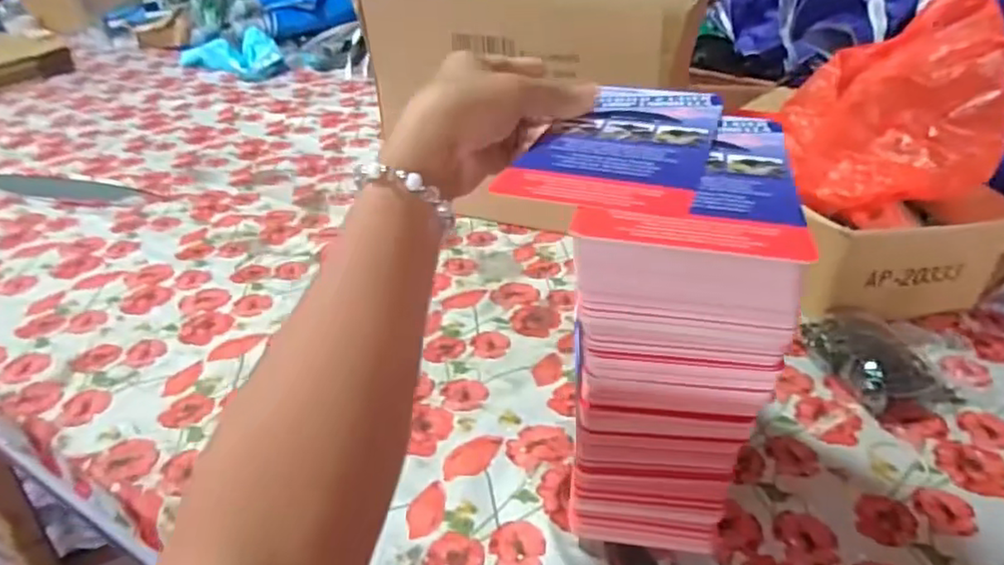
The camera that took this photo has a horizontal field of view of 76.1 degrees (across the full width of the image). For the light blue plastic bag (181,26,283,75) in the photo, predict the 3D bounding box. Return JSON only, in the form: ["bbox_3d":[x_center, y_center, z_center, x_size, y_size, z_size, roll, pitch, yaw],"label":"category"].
[{"bbox_3d":[-0.609,-0.526,1.458,0.257,0.071,0.138,24,39,34],"label":"light blue plastic bag"}]

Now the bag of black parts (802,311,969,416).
[{"bbox_3d":[0.317,0.057,0.546,0.086,0.034,0.109,-7,33,-9],"label":"bag of black parts"}]

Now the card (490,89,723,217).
[{"bbox_3d":[0.064,-0.075,0.338,0.086,0.005,0.158,11,36,19],"label":"card"}]

